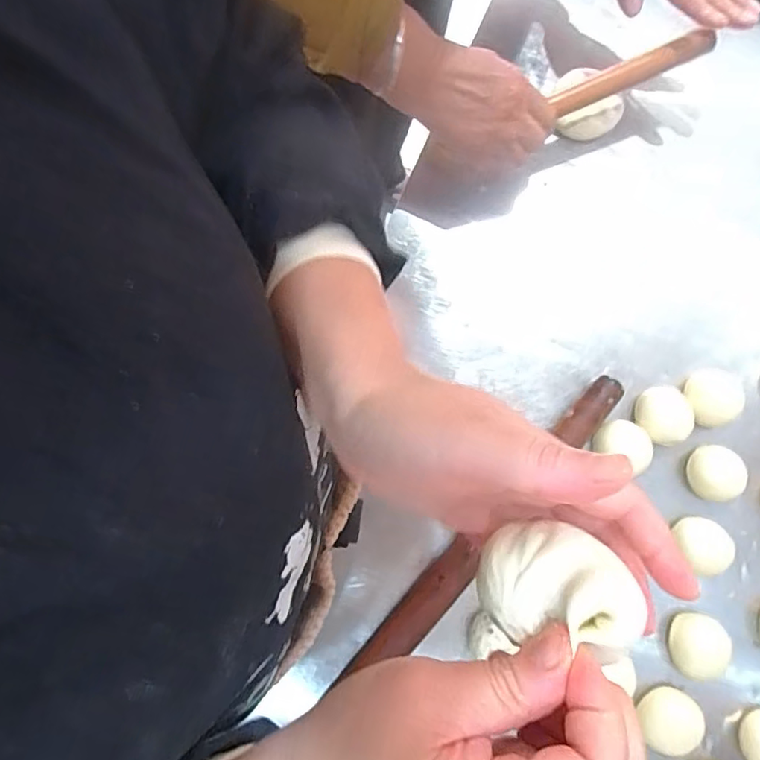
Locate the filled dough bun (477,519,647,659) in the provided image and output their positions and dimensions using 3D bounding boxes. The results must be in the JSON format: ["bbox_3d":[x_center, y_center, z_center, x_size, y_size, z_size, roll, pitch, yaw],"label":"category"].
[{"bbox_3d":[0.059,0.071,0.194,0.042,0.034,0.037,-8,78,-2],"label":"filled dough bun"}]

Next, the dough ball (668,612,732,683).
[{"bbox_3d":[0.291,0.244,0.515,0.046,0.026,0.055,14,80,1],"label":"dough ball"}]

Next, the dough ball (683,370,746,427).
[{"bbox_3d":[0.328,0.018,0.556,0.051,0.038,0.054,-20,81,-5],"label":"dough ball"}]

